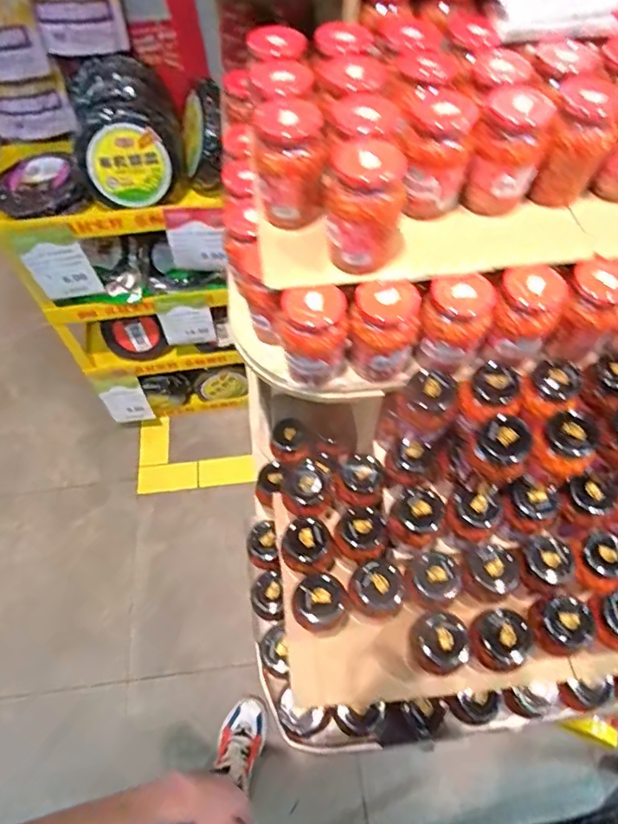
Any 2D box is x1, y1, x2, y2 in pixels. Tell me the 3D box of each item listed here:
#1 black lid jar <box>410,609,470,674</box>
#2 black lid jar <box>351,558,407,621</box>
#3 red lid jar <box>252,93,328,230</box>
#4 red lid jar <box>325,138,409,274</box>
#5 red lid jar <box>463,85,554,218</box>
[{"bbox_3d":[0.158,0.276,0.611,0.066,0.087,0.067,-1,59,2],"label":"black lid jar"},{"bbox_3d":[0.090,0.230,0.652,0.072,0.091,0.067,-24,61,-11],"label":"black lid jar"},{"bbox_3d":[-0.023,-0.286,0.584,0.080,0.118,0.082,-7,59,-1],"label":"red lid jar"},{"bbox_3d":[0.062,-0.211,0.538,0.076,0.117,0.068,13,60,10],"label":"red lid jar"},{"bbox_3d":[0.227,-0.294,0.586,0.071,0.120,0.060,19,61,13],"label":"red lid jar"}]

